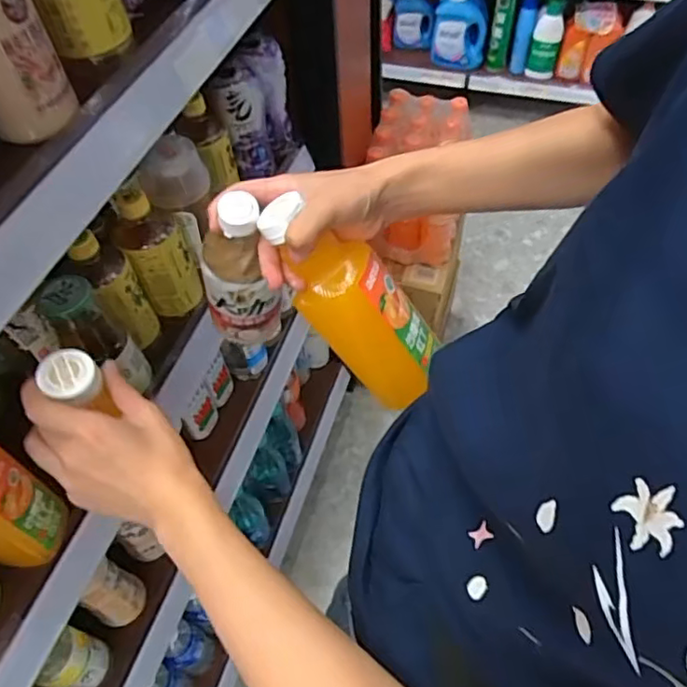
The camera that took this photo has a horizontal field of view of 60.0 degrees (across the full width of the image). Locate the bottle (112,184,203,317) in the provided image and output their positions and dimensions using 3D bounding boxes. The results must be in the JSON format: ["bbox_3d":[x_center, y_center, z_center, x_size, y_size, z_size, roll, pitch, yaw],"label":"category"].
[{"bbox_3d":[-0.209,-0.103,0.667,0.067,0.157,0.057,-25,57,-14],"label":"bottle"}]

